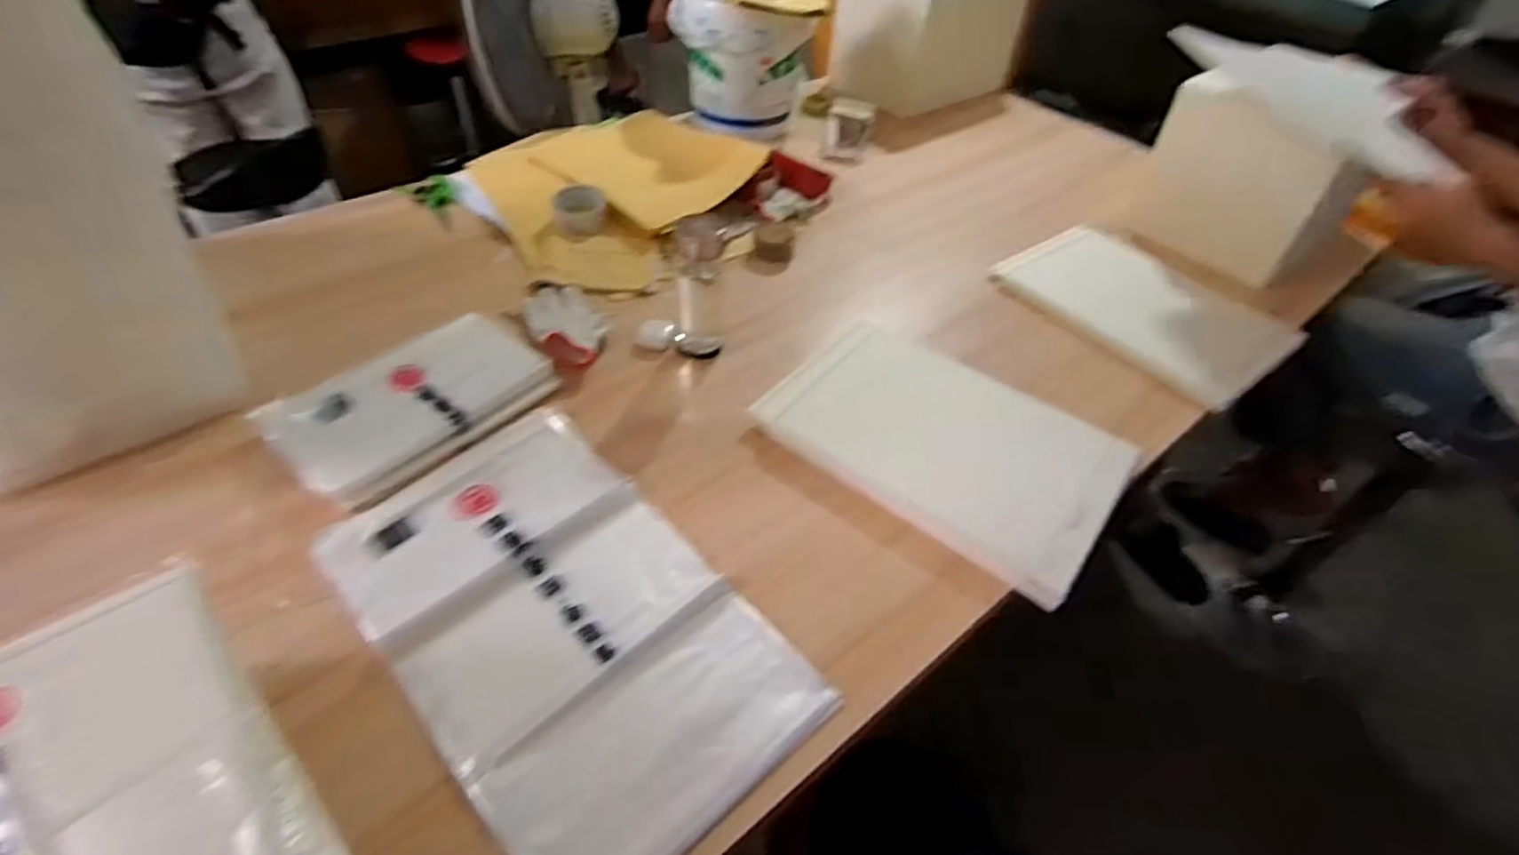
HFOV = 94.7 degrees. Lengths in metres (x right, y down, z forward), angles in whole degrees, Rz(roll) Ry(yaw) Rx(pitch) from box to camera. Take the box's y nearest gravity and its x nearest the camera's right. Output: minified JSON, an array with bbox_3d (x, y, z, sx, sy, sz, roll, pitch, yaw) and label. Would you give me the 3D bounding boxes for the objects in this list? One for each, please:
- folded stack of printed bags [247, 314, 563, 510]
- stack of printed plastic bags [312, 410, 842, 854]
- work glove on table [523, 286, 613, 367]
[{"bbox_3d":[-0.432,-0.036,0.883,0.212,0.041,0.302,34,52,26],"label":"folded stack of printed bags"},{"bbox_3d":[-0.194,0.181,0.692,0.288,0.025,0.489,-33,57,-29],"label":"stack of printed plastic bags"},{"bbox_3d":[-0.276,-0.161,1.006,0.108,0.044,0.206,-17,49,-19],"label":"work glove on table"}]

